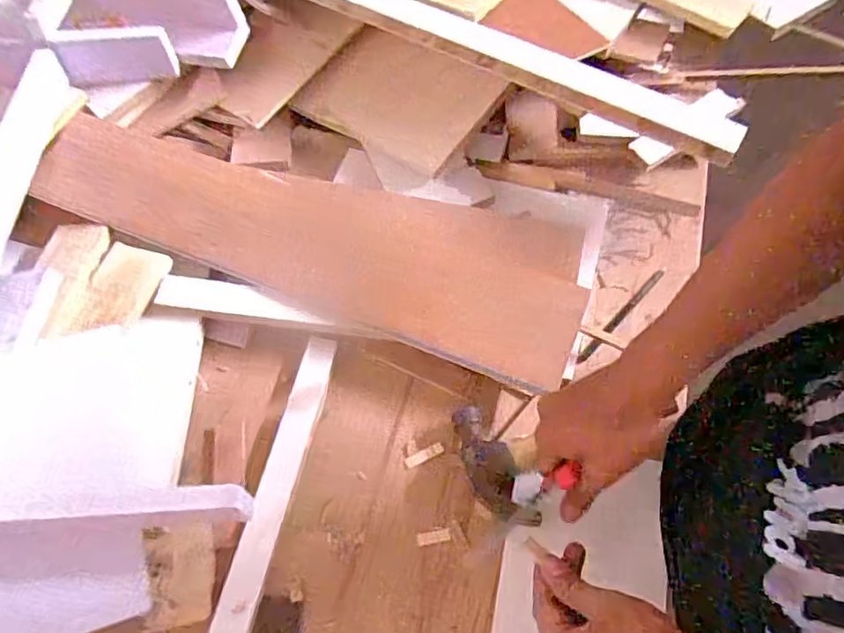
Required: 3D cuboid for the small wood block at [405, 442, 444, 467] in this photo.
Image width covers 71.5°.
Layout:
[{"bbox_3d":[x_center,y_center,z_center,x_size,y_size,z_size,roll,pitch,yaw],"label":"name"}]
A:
[{"bbox_3d":[0.003,0.142,0.603,0.041,0.004,0.011,-25,64,-11],"label":"small wood block"}]

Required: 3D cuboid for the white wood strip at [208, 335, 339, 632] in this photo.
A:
[{"bbox_3d":[-0.162,0.240,0.539,0.037,0.013,0.481,11,63,7],"label":"white wood strip"}]

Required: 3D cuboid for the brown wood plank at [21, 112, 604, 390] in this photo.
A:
[{"bbox_3d":[-0.135,-0.111,0.690,0.652,0.026,0.187,20,73,7],"label":"brown wood plank"}]

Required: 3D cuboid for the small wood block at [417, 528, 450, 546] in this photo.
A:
[{"bbox_3d":[0.011,0.214,0.571,0.033,0.004,0.012,-9,63,-3],"label":"small wood block"}]

